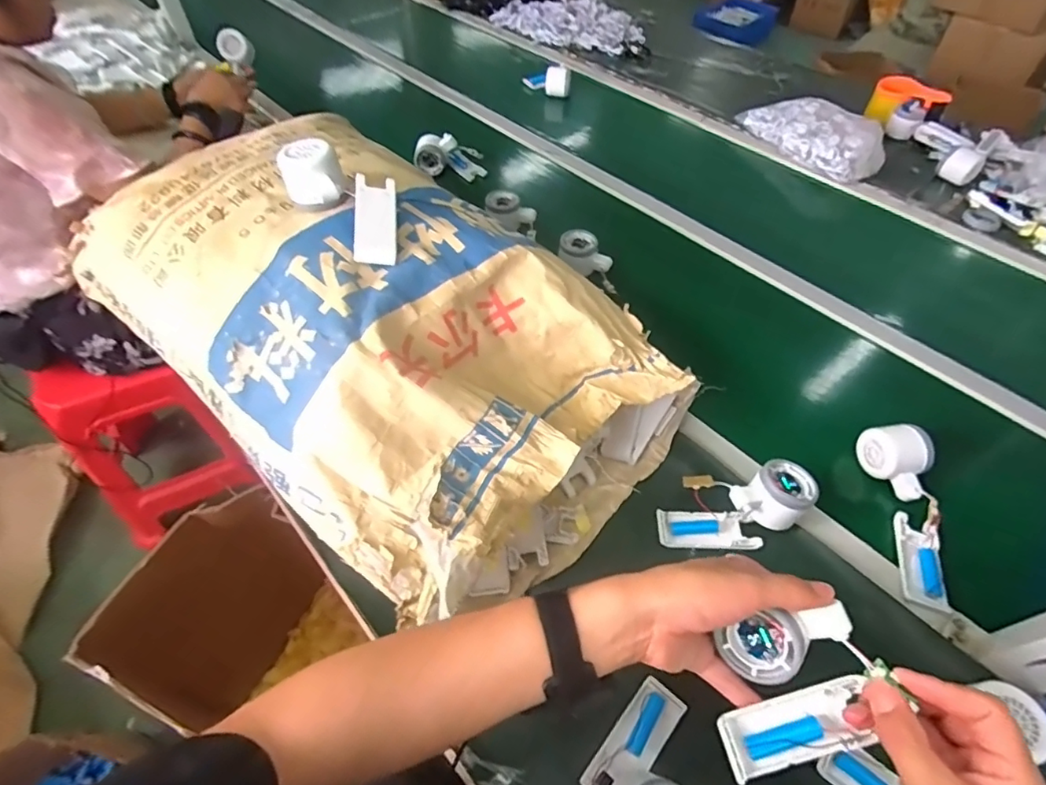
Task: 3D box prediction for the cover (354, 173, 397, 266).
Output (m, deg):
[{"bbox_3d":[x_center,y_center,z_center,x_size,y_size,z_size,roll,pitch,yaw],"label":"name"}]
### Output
[{"bbox_3d":[-0.143,-0.170,0.523,0.037,0.017,0.098,-4,74,-2],"label":"cover"}]

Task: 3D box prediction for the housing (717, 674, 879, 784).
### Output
[{"bbox_3d":[0.182,0.222,0.359,0.097,0.016,0.038,-23,54,-1],"label":"housing"}]

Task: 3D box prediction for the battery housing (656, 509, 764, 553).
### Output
[{"bbox_3d":[0.196,0.147,0.574,0.104,0.016,0.041,3,52,1],"label":"battery housing"}]

